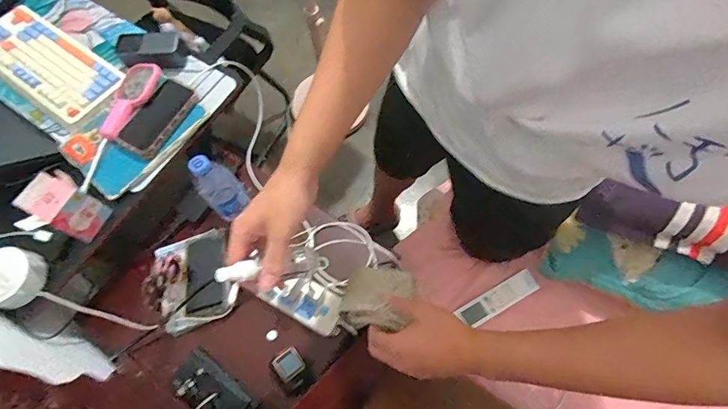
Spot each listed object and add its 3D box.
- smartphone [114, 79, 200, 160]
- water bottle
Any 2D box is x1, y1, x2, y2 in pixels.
[{"bbox_3d":[-0.399,-0.170,0.816,0.079,0.008,0.169,30,67,-2],"label":"smartphone"},{"bbox_3d":[-0.283,-0.034,0.824,0.078,0.196,0.072,-38,72,-11],"label":"water bottle"}]

